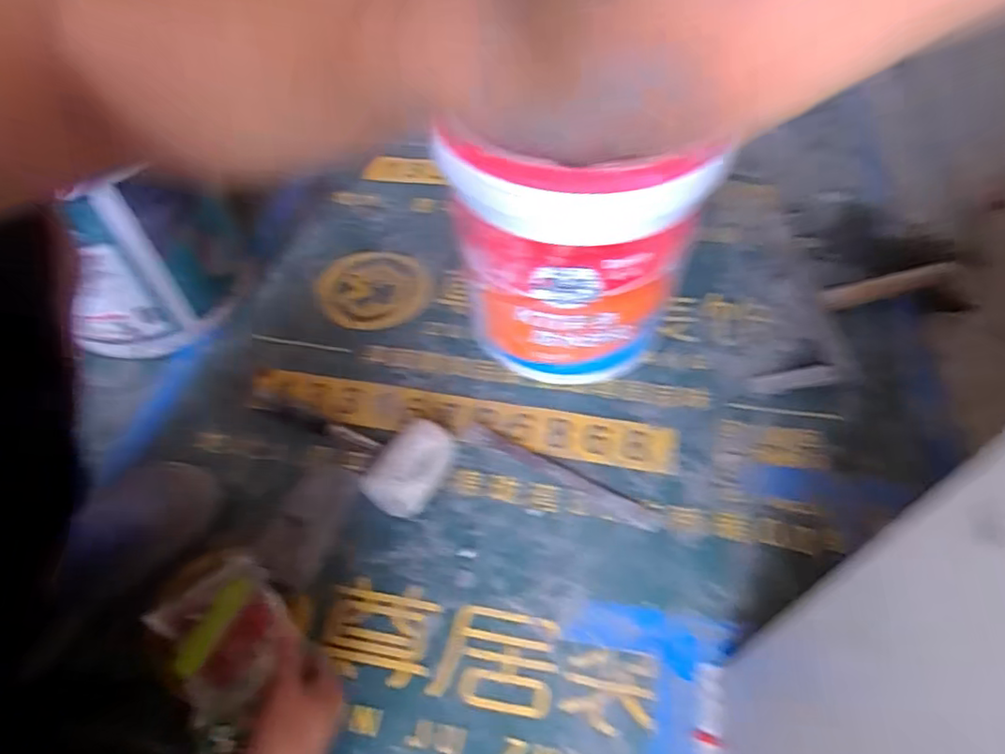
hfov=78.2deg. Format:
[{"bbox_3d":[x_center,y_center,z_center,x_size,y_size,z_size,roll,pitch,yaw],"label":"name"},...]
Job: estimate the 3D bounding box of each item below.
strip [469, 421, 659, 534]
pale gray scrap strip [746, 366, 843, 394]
[{"bbox_3d":[0.067,0.116,0.739,0.253,0.005,0.028,25,60,19],"label":"strip"},{"bbox_3d":[0.372,0.003,0.794,0.105,0.007,0.031,-10,53,15],"label":"pale gray scrap strip"}]

